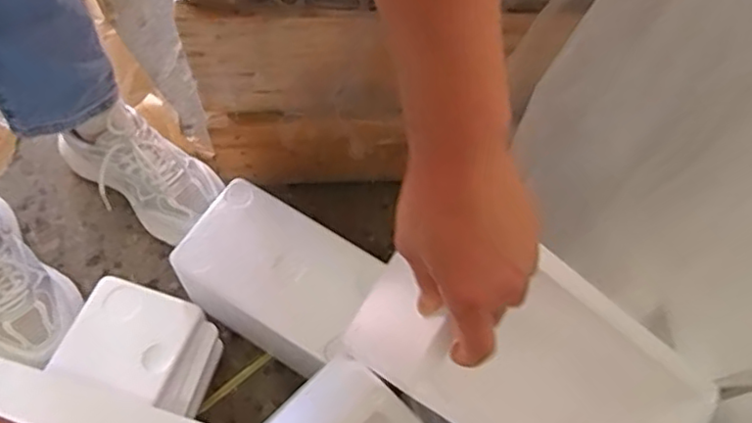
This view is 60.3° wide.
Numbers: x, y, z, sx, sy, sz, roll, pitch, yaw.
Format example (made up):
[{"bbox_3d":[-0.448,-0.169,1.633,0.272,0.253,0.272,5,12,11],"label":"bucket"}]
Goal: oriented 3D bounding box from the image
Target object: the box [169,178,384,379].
[{"bbox_3d":[-0.102,0.085,0.723,0.213,0.133,0.131,28,68,10],"label":"box"}]

